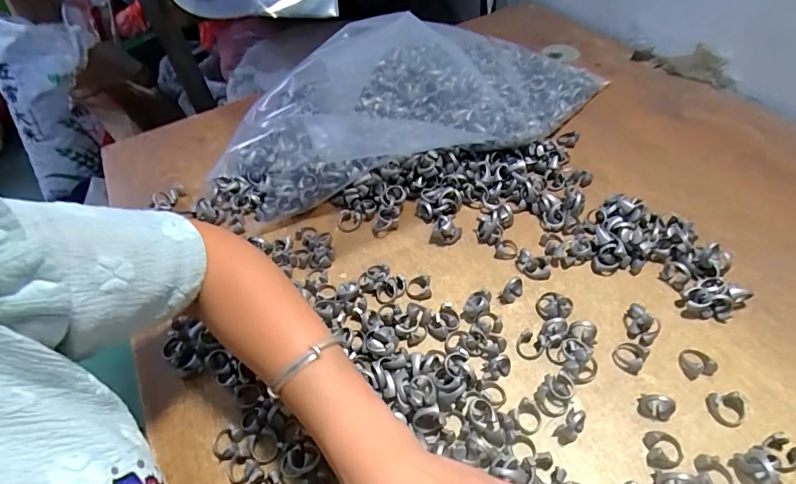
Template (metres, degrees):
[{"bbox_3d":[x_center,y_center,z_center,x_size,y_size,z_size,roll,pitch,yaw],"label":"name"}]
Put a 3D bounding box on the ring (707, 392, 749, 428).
[{"bbox_3d":[0.253,0.128,0.333,0.026,0.010,0.023,0,50,6],"label":"ring"}]

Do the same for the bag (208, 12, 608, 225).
[{"bbox_3d":[0.018,-0.198,0.556,0.516,0.146,0.239,-16,51,-7],"label":"bag"}]

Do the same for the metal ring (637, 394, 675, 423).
[{"bbox_3d":[0.200,0.126,0.335,0.023,0.015,0.016,12,53,16],"label":"metal ring"}]

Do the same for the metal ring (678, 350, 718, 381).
[{"bbox_3d":[0.246,0.099,0.359,0.025,0.009,0.024,-3,50,4],"label":"metal ring"}]

